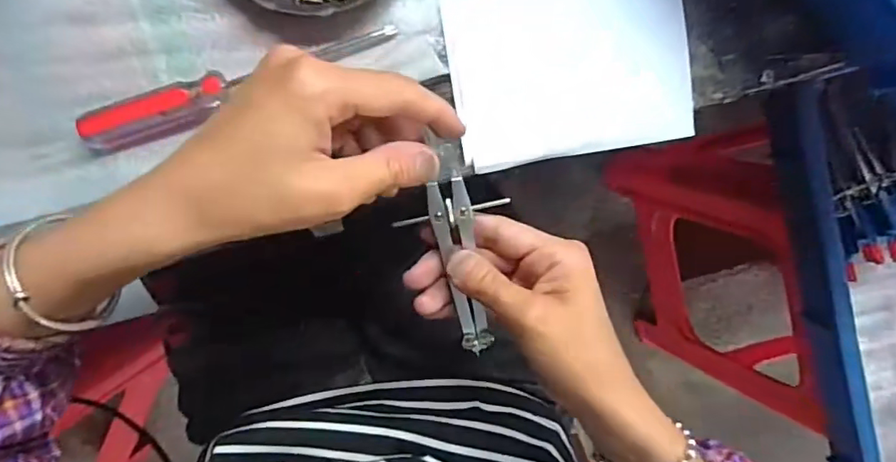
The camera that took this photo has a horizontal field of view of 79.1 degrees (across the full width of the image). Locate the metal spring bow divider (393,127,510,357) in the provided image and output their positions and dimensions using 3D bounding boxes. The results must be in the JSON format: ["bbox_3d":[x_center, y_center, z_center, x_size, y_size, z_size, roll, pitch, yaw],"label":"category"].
[{"bbox_3d":[0.005,0.011,0.293,0.052,0.008,0.127,-10,113,0],"label":"metal spring bow divider"}]

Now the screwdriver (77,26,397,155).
[{"bbox_3d":[-0.115,-0.080,0.296,0.178,0.017,0.021,-20,99,2],"label":"screwdriver"}]

